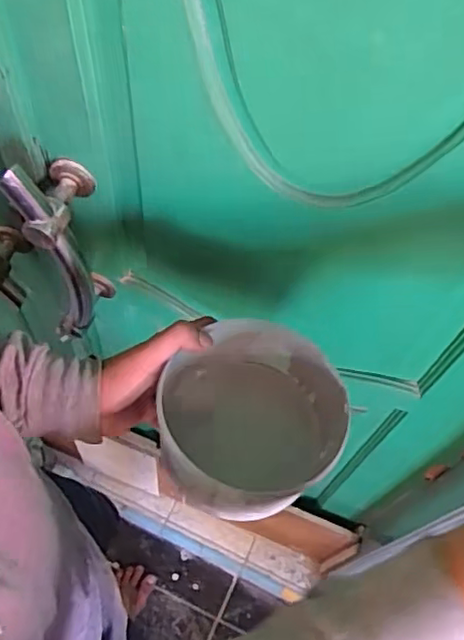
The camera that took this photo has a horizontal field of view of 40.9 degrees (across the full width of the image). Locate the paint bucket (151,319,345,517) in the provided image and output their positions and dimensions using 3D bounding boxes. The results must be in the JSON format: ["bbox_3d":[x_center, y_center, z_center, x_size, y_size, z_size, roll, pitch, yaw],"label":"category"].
[{"bbox_3d":[0.007,0.091,0.522,0.129,0.151,0.142,32,65,13],"label":"paint bucket"}]

